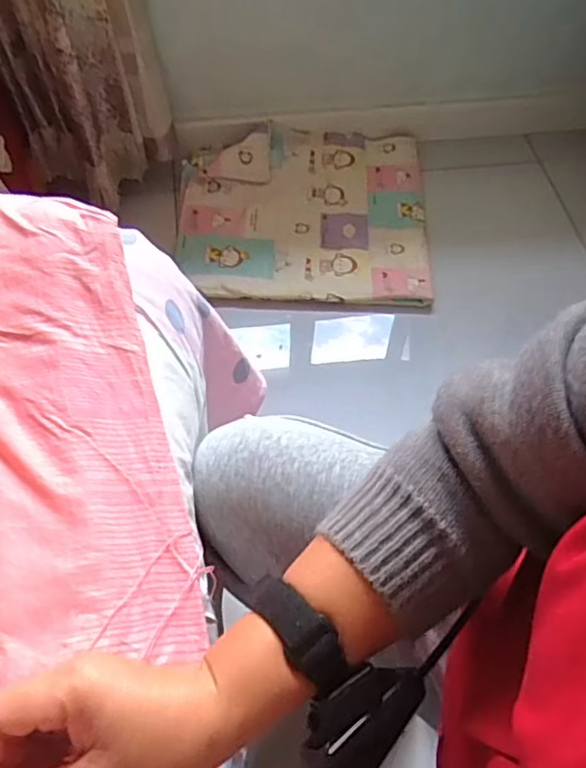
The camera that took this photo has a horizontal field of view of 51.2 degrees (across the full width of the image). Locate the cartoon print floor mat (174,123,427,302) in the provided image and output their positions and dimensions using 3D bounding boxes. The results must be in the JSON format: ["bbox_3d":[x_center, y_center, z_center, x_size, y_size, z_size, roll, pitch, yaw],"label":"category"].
[{"bbox_3d":[0.020,-0.345,1.203,0.482,0.050,0.430,2,58,0],"label":"cartoon print floor mat"}]

